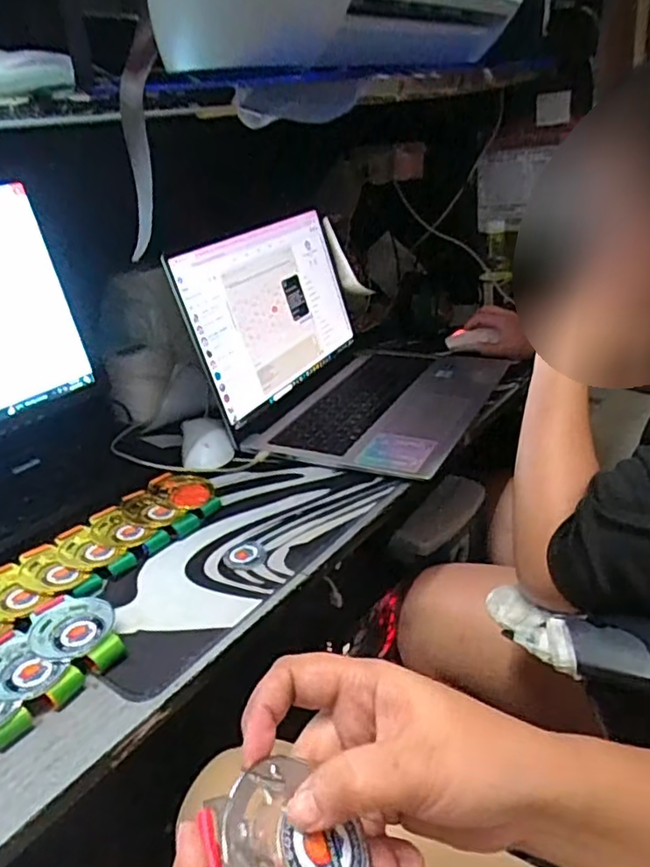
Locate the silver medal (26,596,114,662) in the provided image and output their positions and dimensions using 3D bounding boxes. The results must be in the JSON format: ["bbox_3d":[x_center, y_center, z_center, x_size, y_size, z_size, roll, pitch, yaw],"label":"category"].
[{"bbox_3d":[-0.201,0.151,0.500,0.061,0.006,0.072,-17,33,-16],"label":"silver medal"}]

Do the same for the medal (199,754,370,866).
[{"bbox_3d":[-0.012,0.152,0.234,0.066,0.012,0.059,43,31,9],"label":"medal"}]

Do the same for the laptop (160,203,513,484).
[{"bbox_3d":[0.050,-0.145,0.834,0.308,0.225,0.369,10,30,31],"label":"laptop"}]

